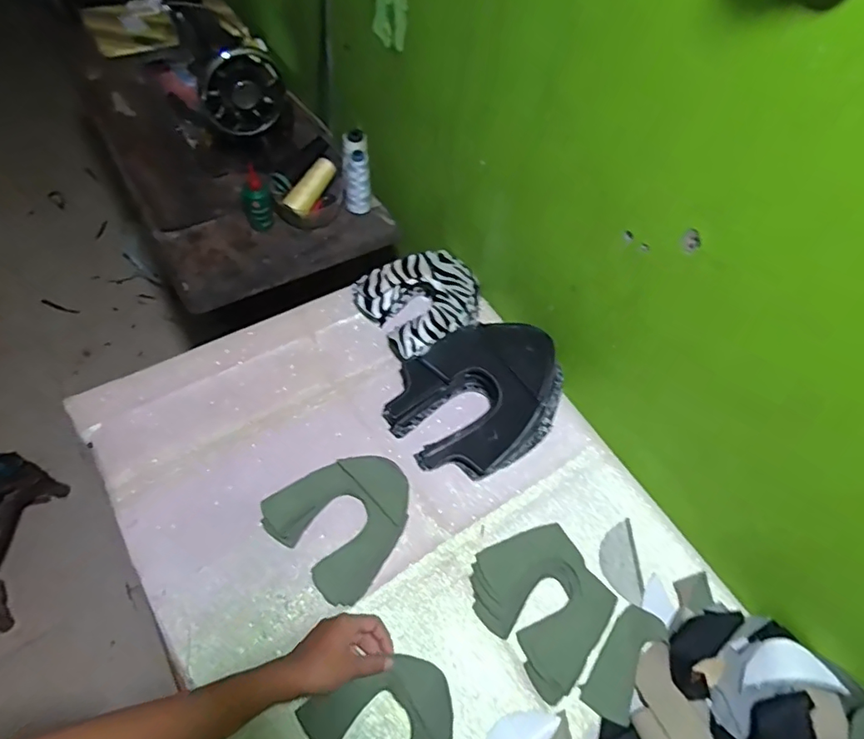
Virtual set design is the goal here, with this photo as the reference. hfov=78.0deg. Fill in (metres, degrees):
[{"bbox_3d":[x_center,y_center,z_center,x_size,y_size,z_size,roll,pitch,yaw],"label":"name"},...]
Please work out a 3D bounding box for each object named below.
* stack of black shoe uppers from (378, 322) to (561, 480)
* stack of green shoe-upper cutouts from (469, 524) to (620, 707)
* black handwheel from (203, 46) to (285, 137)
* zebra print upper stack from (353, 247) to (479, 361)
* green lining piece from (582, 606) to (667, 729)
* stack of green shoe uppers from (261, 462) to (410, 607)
[{"bbox_3d":[0.066,0.026,0.733,0.239,0.096,0.195,-28,65,-22],"label":"stack of black shoe uppers"},{"bbox_3d":[0.136,0.272,0.640,0.150,0.009,0.162,-34,68,-25],"label":"stack of green shoe-upper cutouts"},{"bbox_3d":[-0.304,-0.443,0.864,0.125,0.124,0.034,-33,67,-24],"label":"black handwheel"},{"bbox_3d":[-0.012,-0.112,0.823,0.178,0.060,0.165,-30,66,-23],"label":"zebra print upper stack"},{"bbox_3d":[0.222,0.334,0.611,0.053,0.004,0.126,31,62,25],"label":"green lining piece"},{"bbox_3d":[-0.103,0.180,0.664,0.154,0.016,0.162,41,62,18],"label":"stack of green shoe uppers"}]

